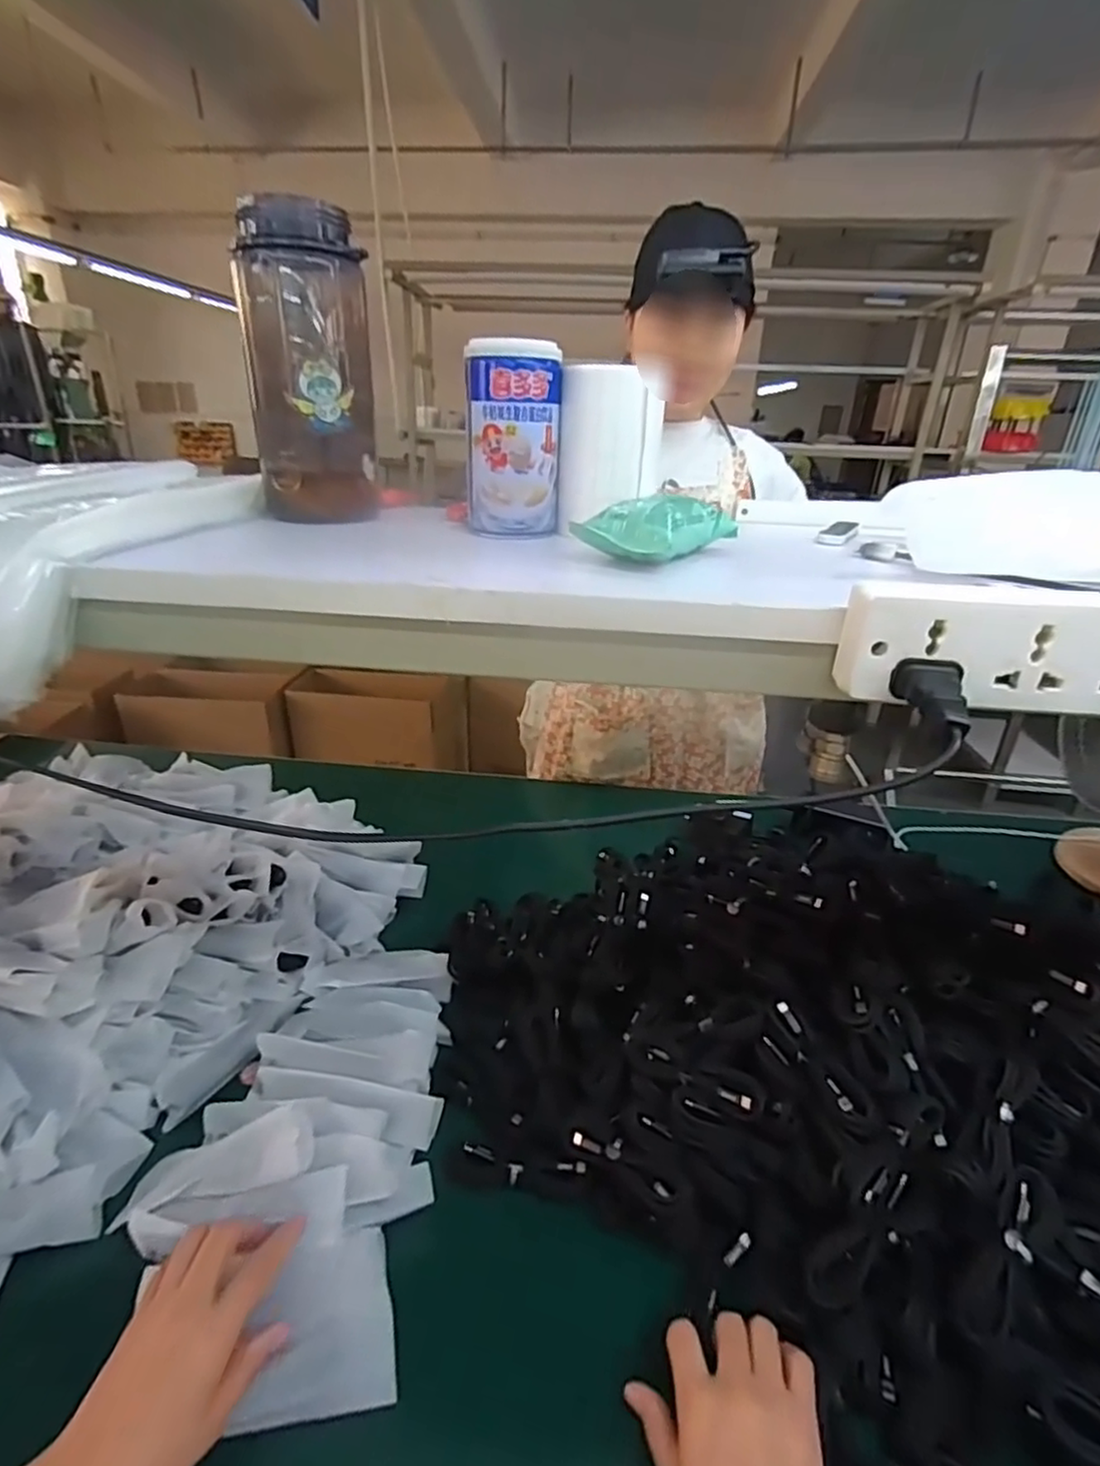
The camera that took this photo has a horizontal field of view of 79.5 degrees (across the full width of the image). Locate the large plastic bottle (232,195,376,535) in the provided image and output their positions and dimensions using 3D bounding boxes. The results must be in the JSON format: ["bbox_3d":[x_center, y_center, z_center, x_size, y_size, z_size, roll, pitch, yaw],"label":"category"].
[{"bbox_3d":[-0.175,-0.262,0.486,0.068,0.196,0.070,16,29,27],"label":"large plastic bottle"}]

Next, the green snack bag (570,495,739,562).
[{"bbox_3d":[0.068,-0.135,0.422,0.065,0.033,0.094,20,31,33],"label":"green snack bag"}]

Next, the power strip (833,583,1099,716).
[{"bbox_3d":[0.223,-0.038,0.301,0.168,0.051,0.024,5,26,7],"label":"power strip"}]

